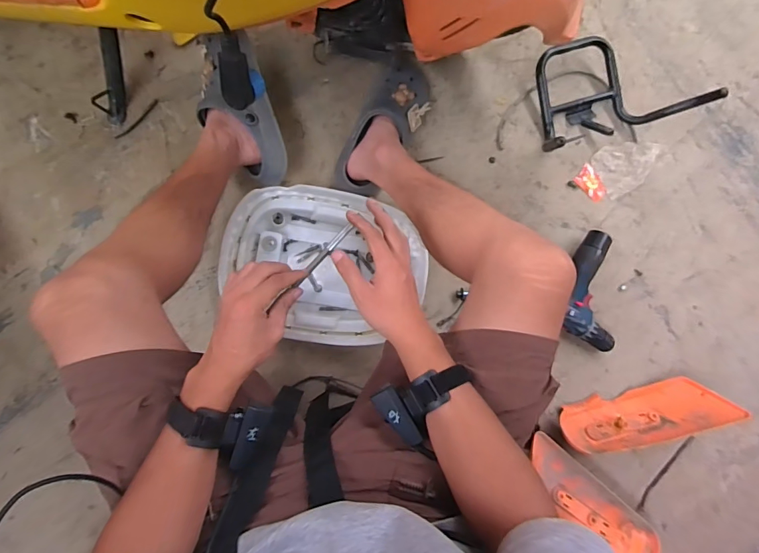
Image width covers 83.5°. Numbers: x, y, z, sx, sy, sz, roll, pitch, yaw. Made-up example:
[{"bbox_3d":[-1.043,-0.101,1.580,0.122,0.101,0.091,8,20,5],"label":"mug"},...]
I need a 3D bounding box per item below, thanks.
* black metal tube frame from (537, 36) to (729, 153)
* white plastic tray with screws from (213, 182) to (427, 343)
[{"bbox_3d":[0.456,-0.383,0.824,0.267,0.136,0.202,-13,88,-9],"label":"black metal tube frame"},{"bbox_3d":[-0.098,-0.020,0.769,0.358,0.043,0.272,9,85,-7],"label":"white plastic tray with screws"}]

